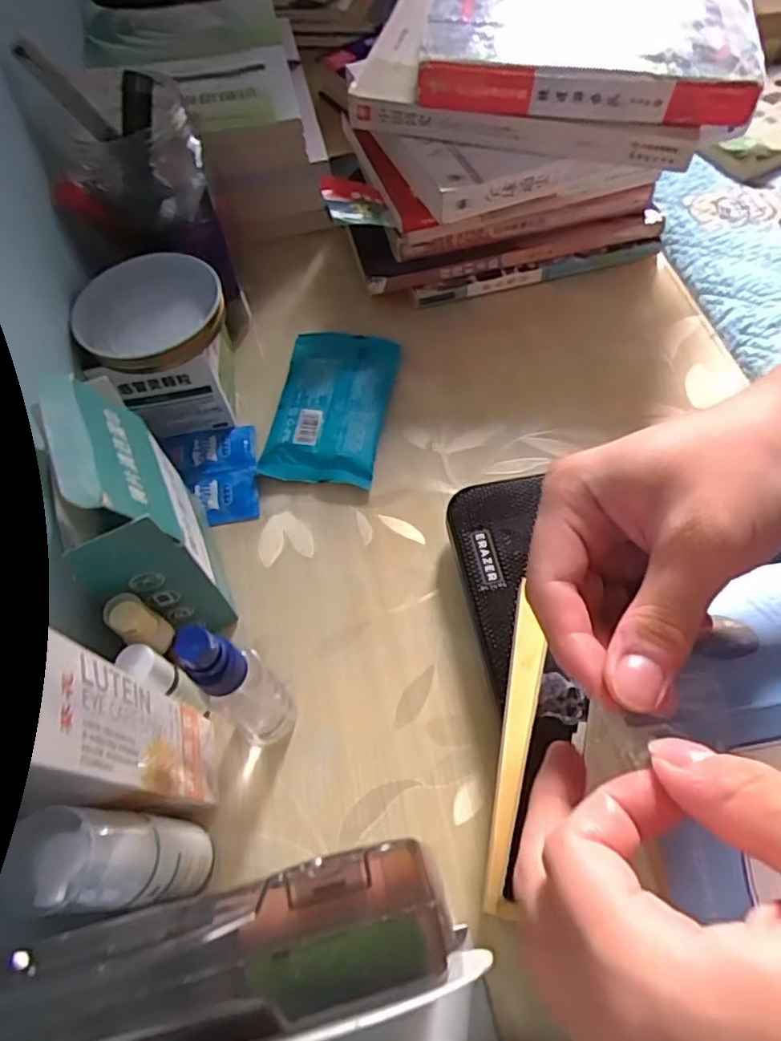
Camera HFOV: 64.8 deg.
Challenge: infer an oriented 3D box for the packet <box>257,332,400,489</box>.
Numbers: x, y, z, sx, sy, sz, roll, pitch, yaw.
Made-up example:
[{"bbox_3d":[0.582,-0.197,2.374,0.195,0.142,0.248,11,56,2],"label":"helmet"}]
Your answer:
[{"bbox_3d":[-0.041,-0.086,0.449,0.078,0.016,0.132,7,61,7],"label":"packet"}]

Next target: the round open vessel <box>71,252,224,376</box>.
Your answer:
[{"bbox_3d":[-0.155,-0.131,0.399,0.087,0.026,0.089,-6,60,1],"label":"round open vessel"}]

